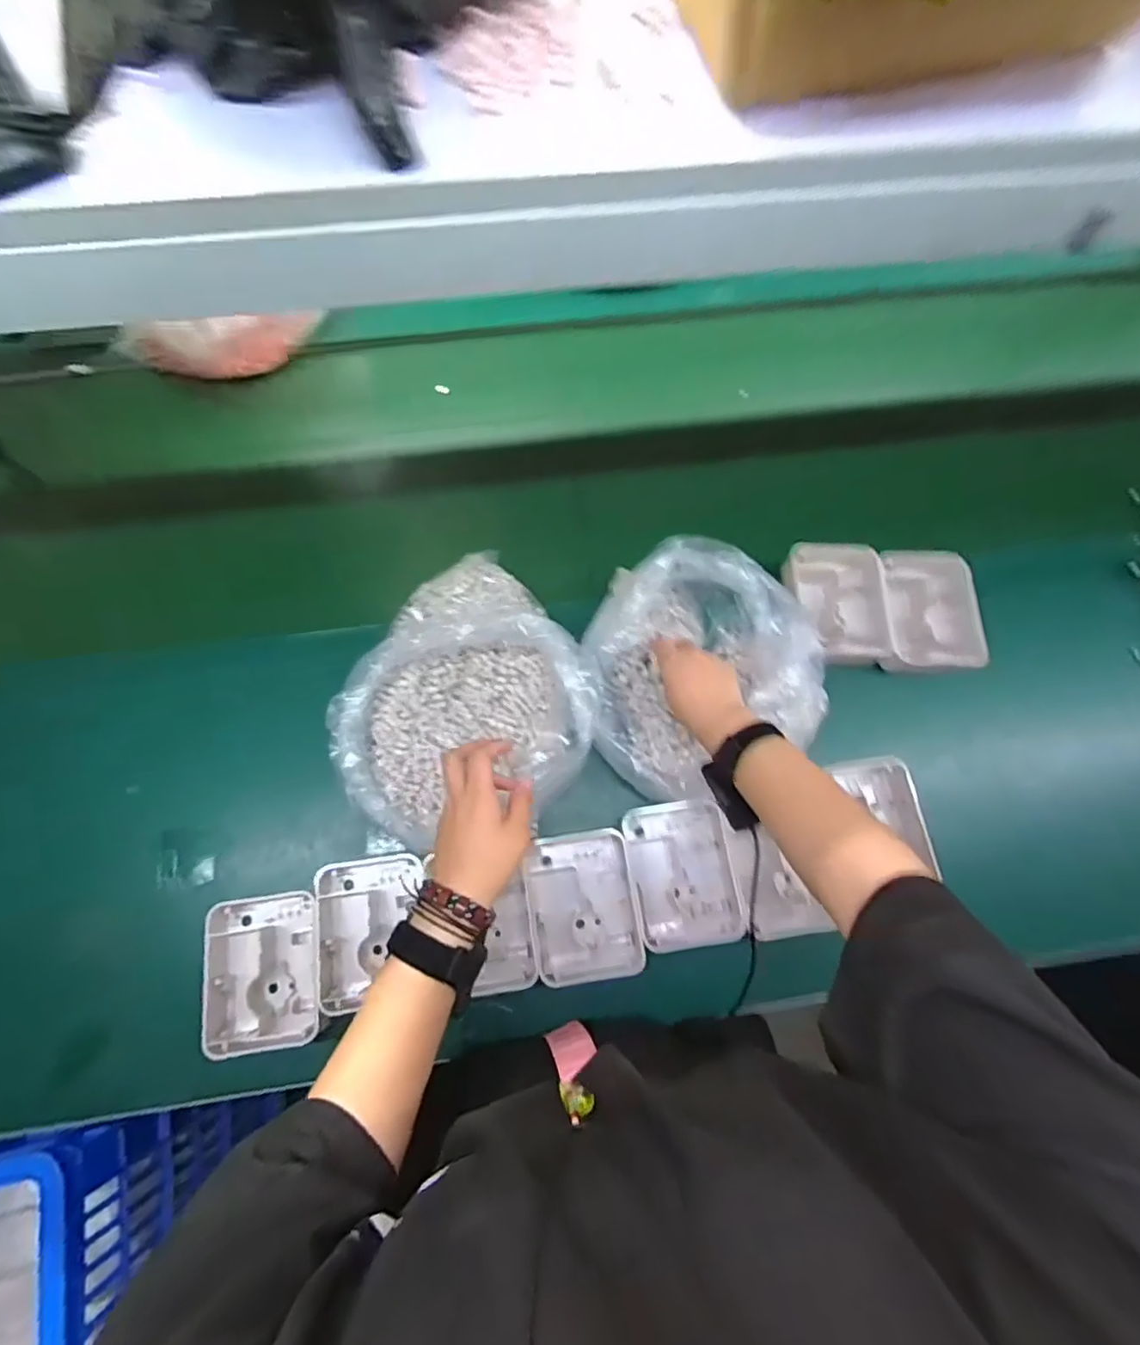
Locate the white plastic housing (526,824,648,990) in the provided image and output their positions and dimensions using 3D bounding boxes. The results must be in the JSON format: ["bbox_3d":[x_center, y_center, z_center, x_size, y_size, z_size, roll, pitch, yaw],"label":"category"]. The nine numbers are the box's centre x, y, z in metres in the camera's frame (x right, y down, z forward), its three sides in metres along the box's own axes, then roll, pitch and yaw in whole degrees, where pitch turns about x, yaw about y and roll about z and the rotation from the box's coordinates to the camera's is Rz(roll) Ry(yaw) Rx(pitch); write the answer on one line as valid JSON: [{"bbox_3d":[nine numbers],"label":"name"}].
[{"bbox_3d":[0.012,0.226,0.590,0.101,0.042,0.131,-9,74,-4],"label":"white plastic housing"}]

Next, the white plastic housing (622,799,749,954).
[{"bbox_3d":[0.111,0.200,0.600,0.100,0.043,0.137,-6,74,-4],"label":"white plastic housing"}]

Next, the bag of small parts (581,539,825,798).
[{"bbox_3d":[0.126,0.000,0.608,0.226,0.093,0.234,-29,76,-10],"label":"bag of small parts"}]

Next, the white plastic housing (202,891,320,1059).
[{"bbox_3d":[-0.282,0.278,0.567,0.100,0.048,0.129,-7,74,-4],"label":"white plastic housing"}]

